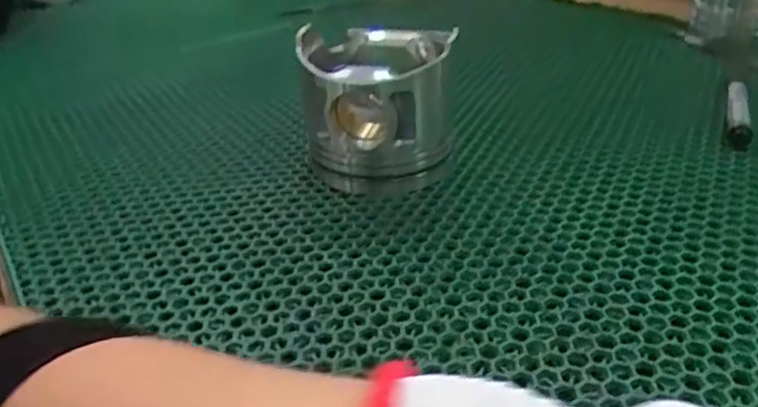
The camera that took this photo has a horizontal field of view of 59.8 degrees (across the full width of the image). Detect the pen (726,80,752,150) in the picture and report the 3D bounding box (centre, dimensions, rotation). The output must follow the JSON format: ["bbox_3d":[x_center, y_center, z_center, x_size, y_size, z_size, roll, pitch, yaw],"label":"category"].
[{"bbox_3d":[0.285,-0.075,0.523,0.016,0.014,0.113,8,35,21],"label":"pen"}]

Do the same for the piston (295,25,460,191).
[{"bbox_3d":[-0.001,-0.073,0.489,0.103,0.094,0.110,-5,33,2],"label":"piston"}]

